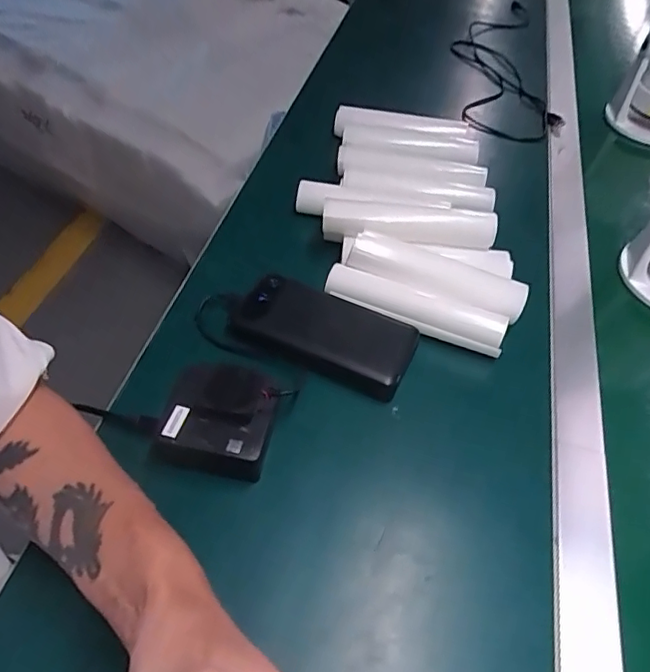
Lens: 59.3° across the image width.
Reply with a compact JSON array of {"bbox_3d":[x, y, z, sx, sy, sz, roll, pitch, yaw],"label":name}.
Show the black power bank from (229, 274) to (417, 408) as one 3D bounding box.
[{"bbox_3d":[-0.001,-0.003,0.498,0.153,0.030,0.078,20,52,13],"label":"black power bank"}]

